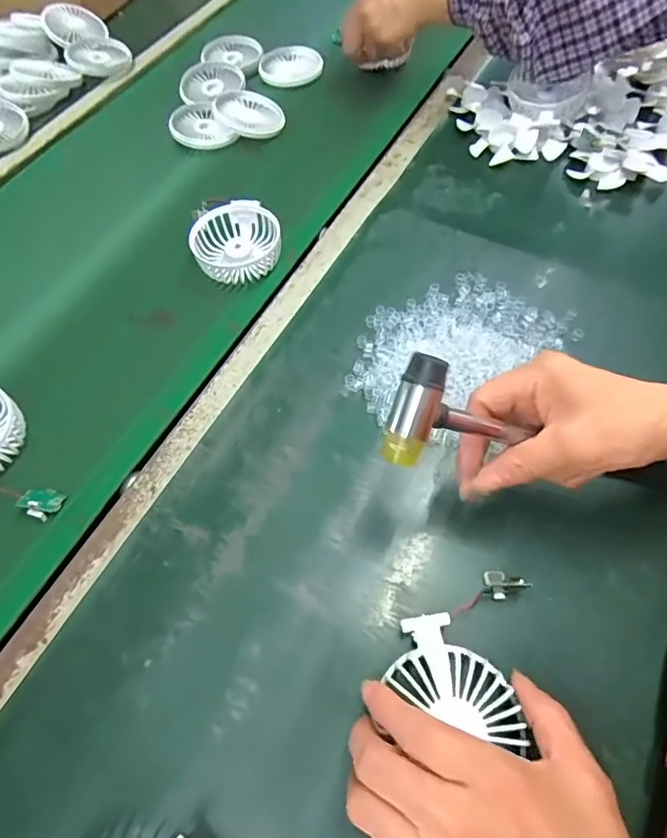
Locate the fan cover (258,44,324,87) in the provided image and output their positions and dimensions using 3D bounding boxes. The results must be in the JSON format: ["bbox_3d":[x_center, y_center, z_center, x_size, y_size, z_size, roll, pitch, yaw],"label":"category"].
[{"bbox_3d":[-0.061,-0.496,0.698,0.084,0.022,0.084,-35,66,-16],"label":"fan cover"}]

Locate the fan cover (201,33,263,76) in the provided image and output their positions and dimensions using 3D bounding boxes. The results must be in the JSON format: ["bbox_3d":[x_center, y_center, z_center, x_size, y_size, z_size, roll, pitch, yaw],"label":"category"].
[{"bbox_3d":[-0.138,-0.526,0.707,0.090,0.010,0.090,21,64,13],"label":"fan cover"}]

